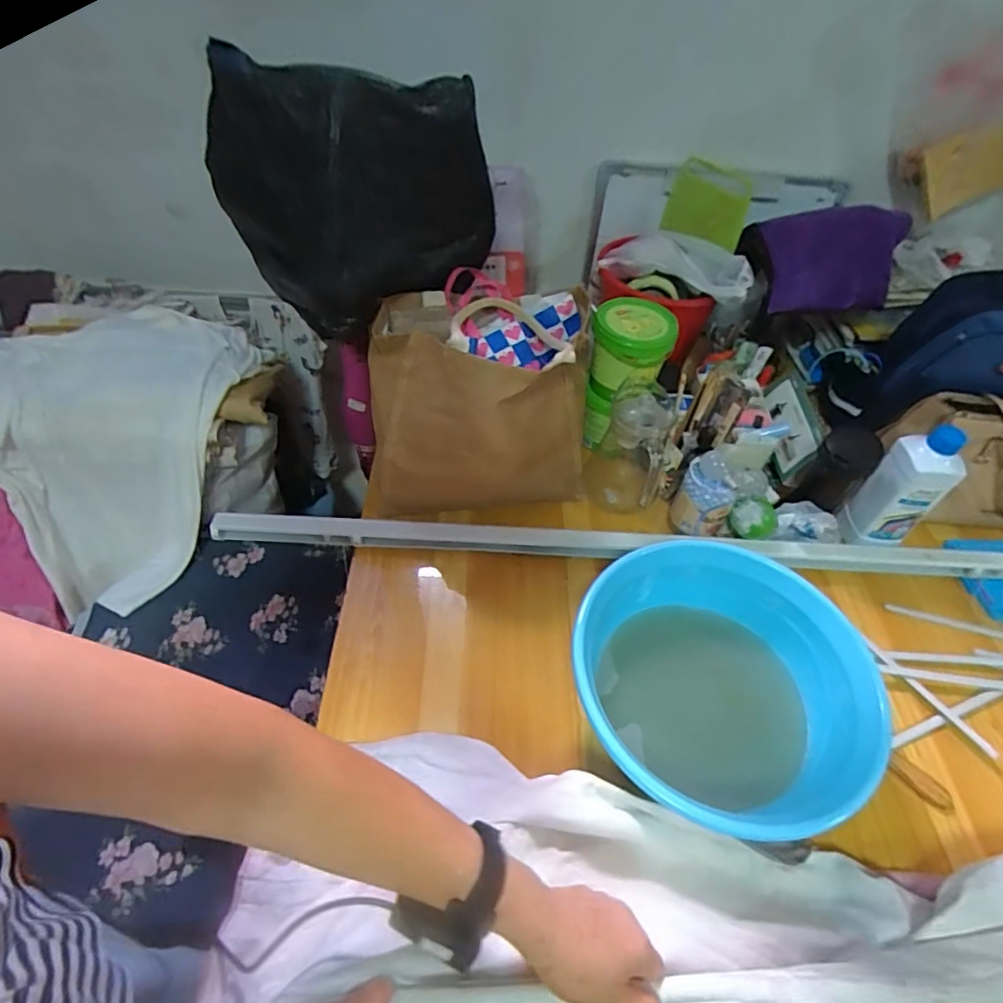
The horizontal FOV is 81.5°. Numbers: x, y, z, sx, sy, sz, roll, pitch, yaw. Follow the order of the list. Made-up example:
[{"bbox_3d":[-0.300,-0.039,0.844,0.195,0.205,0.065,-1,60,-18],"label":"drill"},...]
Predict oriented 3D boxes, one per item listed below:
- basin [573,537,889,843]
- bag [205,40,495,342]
[{"bbox_3d":[0.254,0.220,0.723,0.332,0.113,0.338,2,50,-3],"label":"basin"},{"bbox_3d":[-0.191,-0.430,0.803,0.298,0.295,0.200,-30,58,-27],"label":"bag"}]

